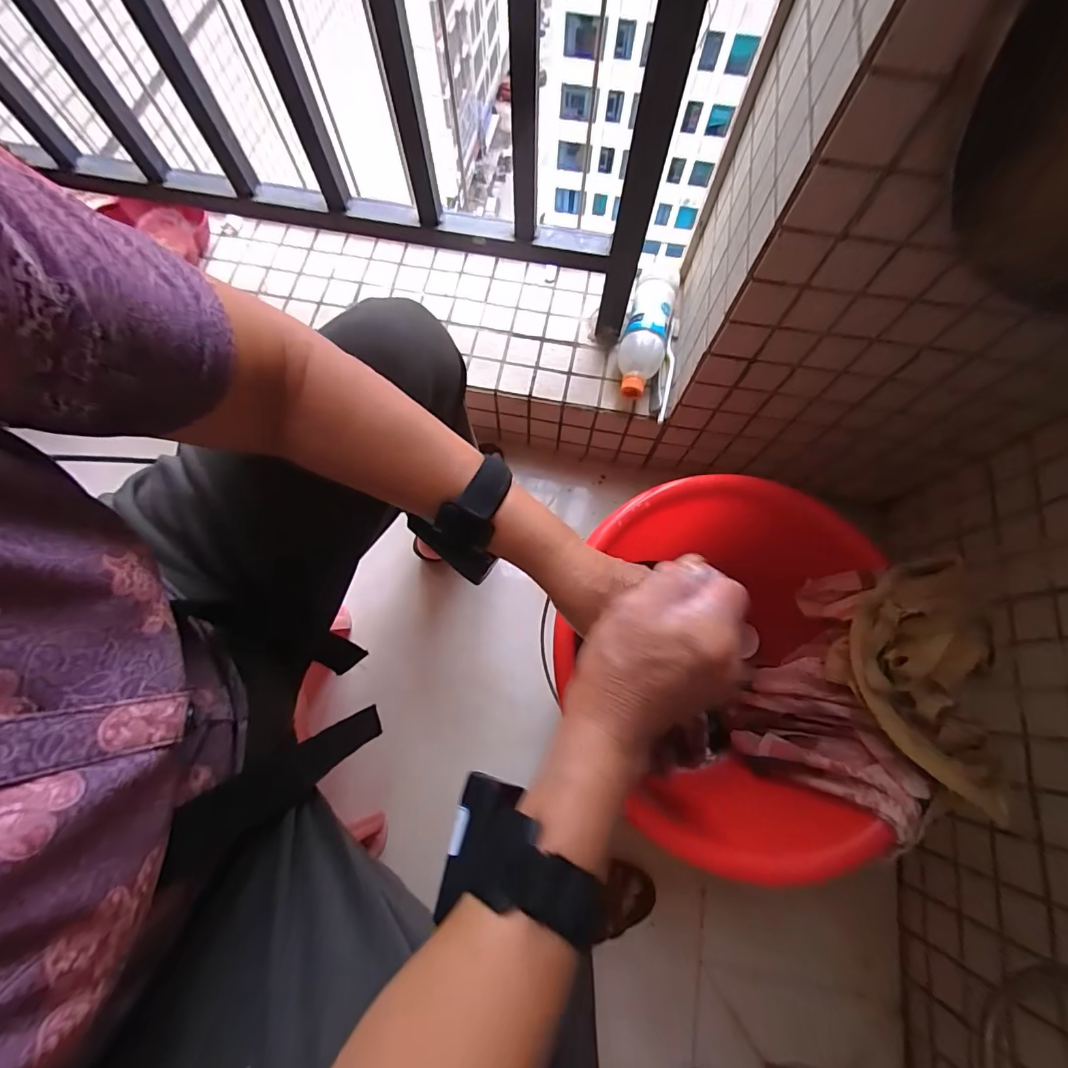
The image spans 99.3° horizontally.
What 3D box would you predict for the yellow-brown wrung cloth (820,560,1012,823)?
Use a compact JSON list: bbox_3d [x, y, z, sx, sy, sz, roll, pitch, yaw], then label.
[{"bbox_3d":[0.321,0.120,0.387,0.087,0.068,0.183,9,72,3],"label":"yellow-brown wrung cloth"}]

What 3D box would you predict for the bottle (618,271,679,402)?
[{"bbox_3d":[0.157,-0.280,0.642,0.059,0.069,0.199,16,72,5],"label":"bottle"}]

